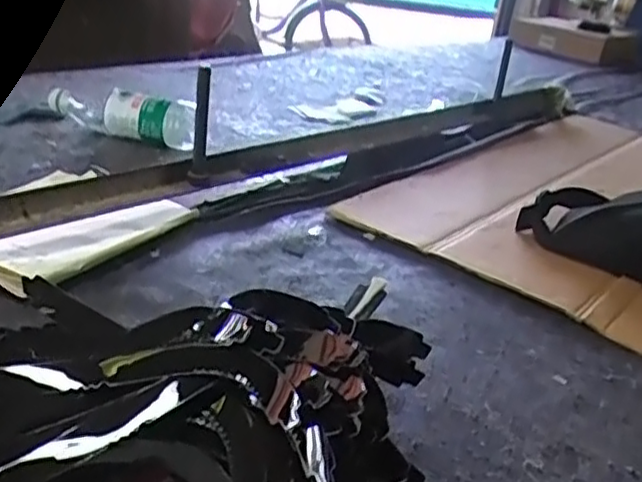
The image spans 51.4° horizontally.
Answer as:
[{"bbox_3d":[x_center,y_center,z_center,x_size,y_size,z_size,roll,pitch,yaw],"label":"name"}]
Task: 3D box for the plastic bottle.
[{"bbox_3d":[-0.291,-0.187,0.977,0.233,0.065,0.067,14,25,15],"label":"plastic bottle"}]

